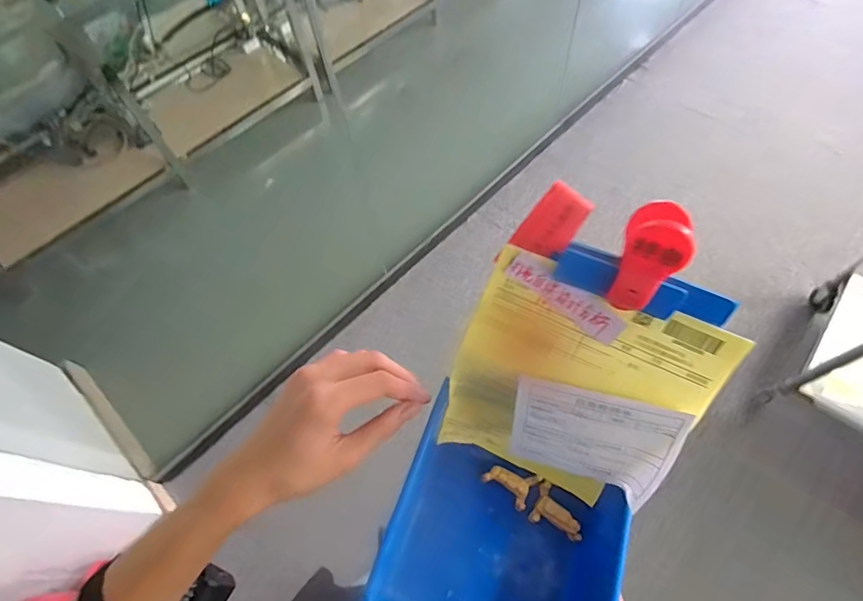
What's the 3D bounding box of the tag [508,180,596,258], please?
[{"bbox_3d":[0.067,-0.042,0.257,0.027,0.043,0.006,36,37,2],"label":"tag"}]

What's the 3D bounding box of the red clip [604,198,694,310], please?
[{"bbox_3d":[0.112,-0.021,0.240,0.030,0.059,0.019,18,27,6],"label":"red clip"}]

